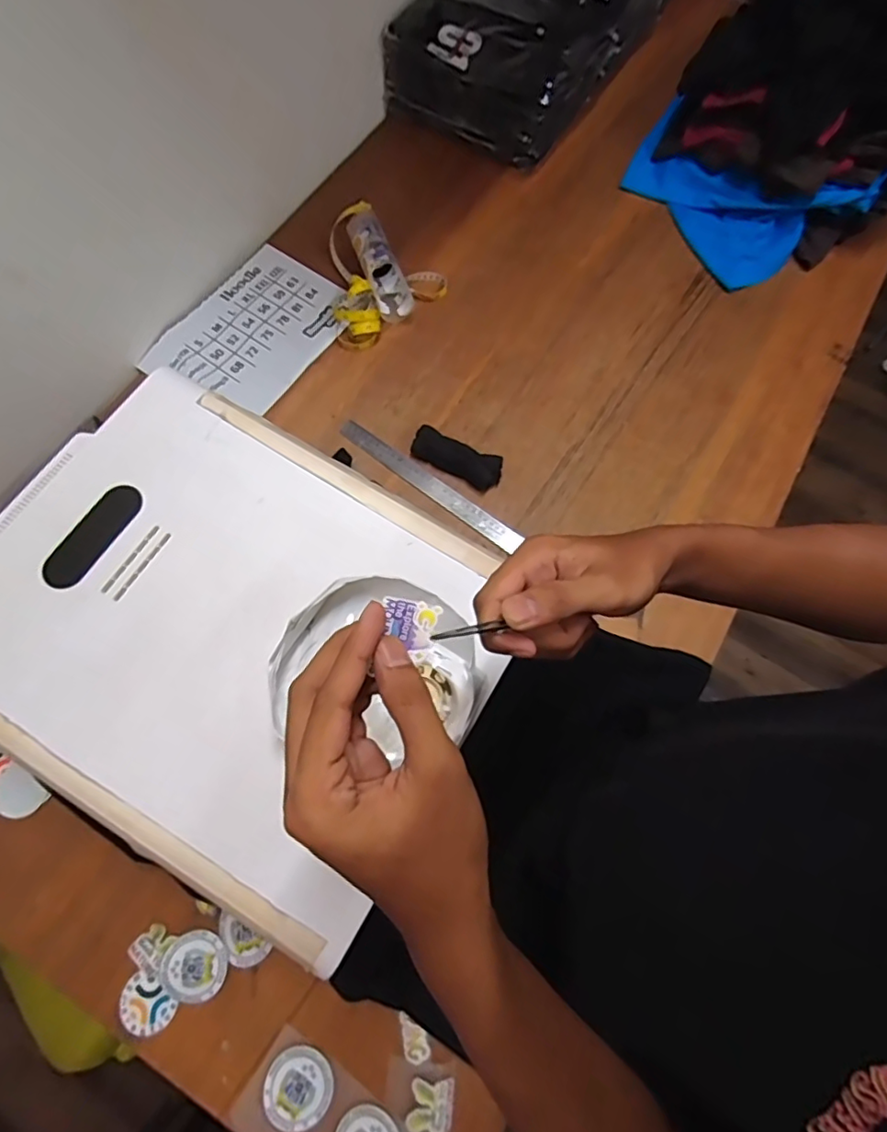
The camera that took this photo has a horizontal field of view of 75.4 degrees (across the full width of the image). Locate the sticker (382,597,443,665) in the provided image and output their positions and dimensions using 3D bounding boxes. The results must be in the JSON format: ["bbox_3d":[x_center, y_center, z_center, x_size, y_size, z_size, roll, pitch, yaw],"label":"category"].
[{"bbox_3d":[-0.017,0.030,0.277,0.026,0.004,0.027,18,91,-11],"label":"sticker"}]

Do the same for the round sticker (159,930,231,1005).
[{"bbox_3d":[-0.260,0.420,0.602,0.066,0.007,0.065,-1,67,2],"label":"round sticker"}]

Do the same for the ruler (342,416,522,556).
[{"bbox_3d":[-0.021,-0.115,0.798,0.298,0.007,0.030,36,73,9],"label":"ruler"}]

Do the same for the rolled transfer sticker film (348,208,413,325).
[{"bbox_3d":[-0.102,-0.468,0.885,0.057,0.053,0.196,-20,73,-9],"label":"rolled transfer sticker film"}]

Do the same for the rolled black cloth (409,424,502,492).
[{"bbox_3d":[0.019,-0.149,0.797,0.127,0.029,0.044,26,72,6],"label":"rolled black cloth"}]

